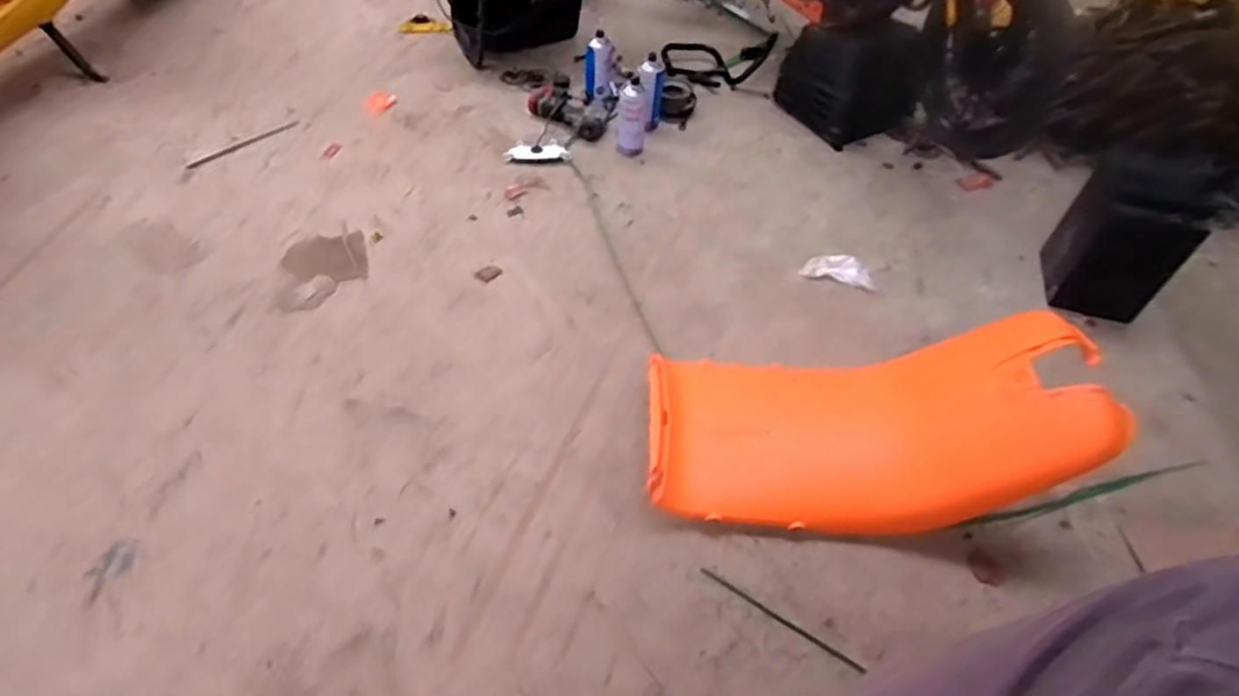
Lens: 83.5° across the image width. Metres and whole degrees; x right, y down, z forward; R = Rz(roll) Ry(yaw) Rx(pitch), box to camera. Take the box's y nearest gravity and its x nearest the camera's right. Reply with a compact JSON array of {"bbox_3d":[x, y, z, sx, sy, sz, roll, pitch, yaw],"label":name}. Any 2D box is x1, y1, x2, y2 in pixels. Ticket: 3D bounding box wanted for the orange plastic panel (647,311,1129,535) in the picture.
[{"bbox_3d":[0.375,0.118,1.047,0.649,0.130,0.260,-7,47,8],"label":"orange plastic panel"}]

